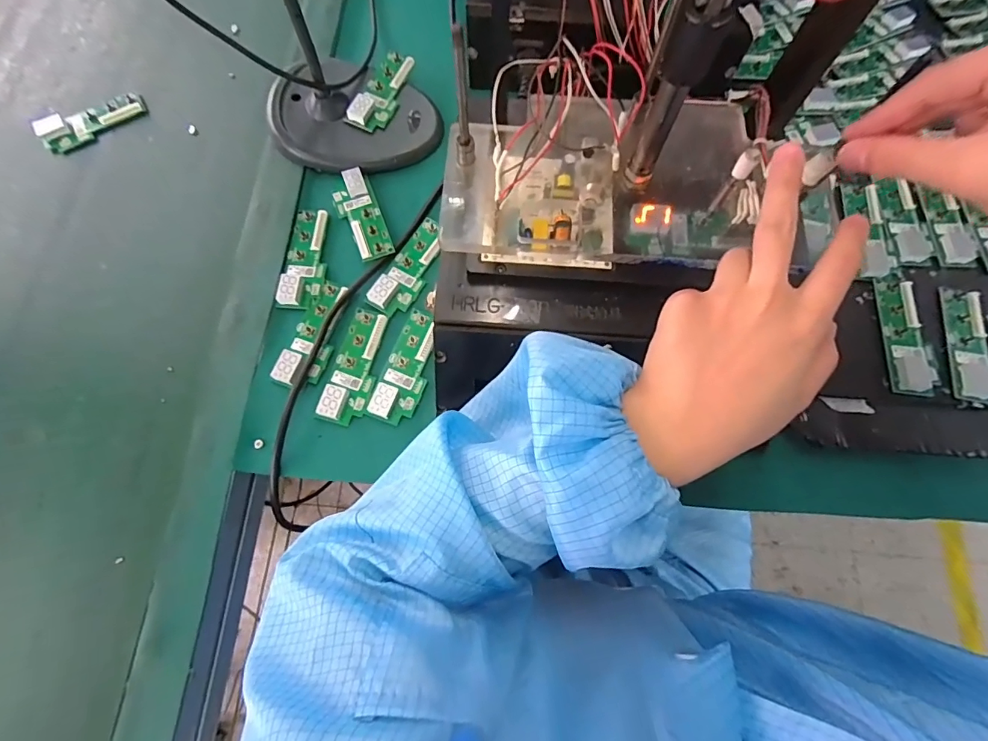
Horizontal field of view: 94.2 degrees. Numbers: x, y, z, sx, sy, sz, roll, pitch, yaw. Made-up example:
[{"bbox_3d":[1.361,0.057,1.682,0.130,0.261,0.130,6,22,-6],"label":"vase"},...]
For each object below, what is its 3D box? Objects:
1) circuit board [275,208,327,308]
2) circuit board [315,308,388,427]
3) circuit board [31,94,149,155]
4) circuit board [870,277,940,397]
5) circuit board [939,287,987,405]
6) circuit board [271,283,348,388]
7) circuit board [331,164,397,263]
[{"bbox_3d":[-0.170,-0.102,0.413,0.035,0.008,0.100,2,72,2],"label":"circuit board"},{"bbox_3d":[-0.116,-0.005,0.383,0.037,0.014,0.099,13,72,6],"label":"circuit board"},{"bbox_3d":[-0.411,-0.259,0.467,0.099,0.015,0.040,-33,74,-9],"label":"circuit board"},{"bbox_3d":[0.335,-0.030,0.373,0.034,0.010,0.103,4,72,3],"label":"circuit board"},{"bbox_3d":[0.385,-0.022,0.370,0.034,0.005,0.098,10,74,2],"label":"circuit board"},{"bbox_3d":[-0.152,-0.031,0.389,0.033,0.010,0.096,16,73,7],"label":"circuit board"},{"bbox_3d":[-0.124,-0.145,0.428,0.037,0.009,0.097,-22,72,-6],"label":"circuit board"}]

